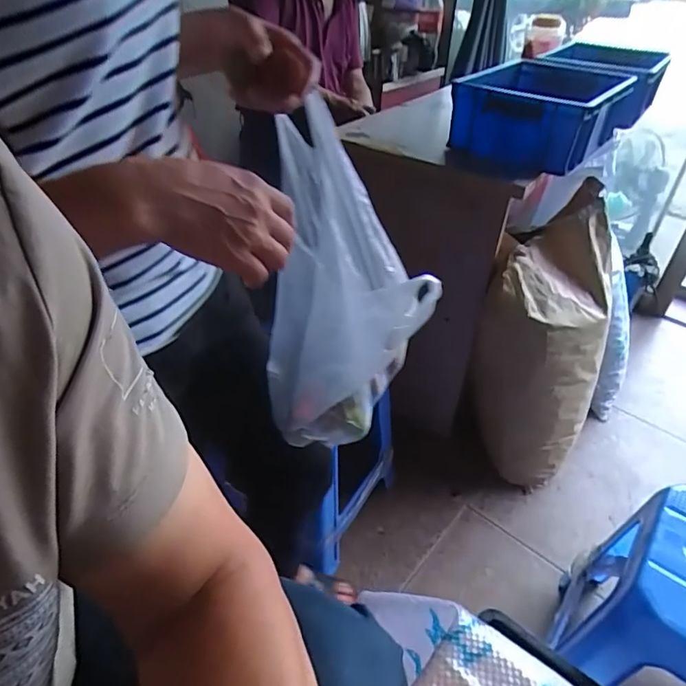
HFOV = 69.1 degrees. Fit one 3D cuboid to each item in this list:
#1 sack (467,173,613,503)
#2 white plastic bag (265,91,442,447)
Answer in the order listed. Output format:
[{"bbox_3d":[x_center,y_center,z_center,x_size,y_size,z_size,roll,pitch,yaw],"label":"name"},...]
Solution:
[{"bbox_3d":[0.510,-0.002,1.224,0.269,0.615,0.376,28,46,29],"label":"sack"},{"bbox_3d":[0.001,-0.053,0.559,0.171,0.354,0.110,0,13,-1],"label":"white plastic bag"}]

